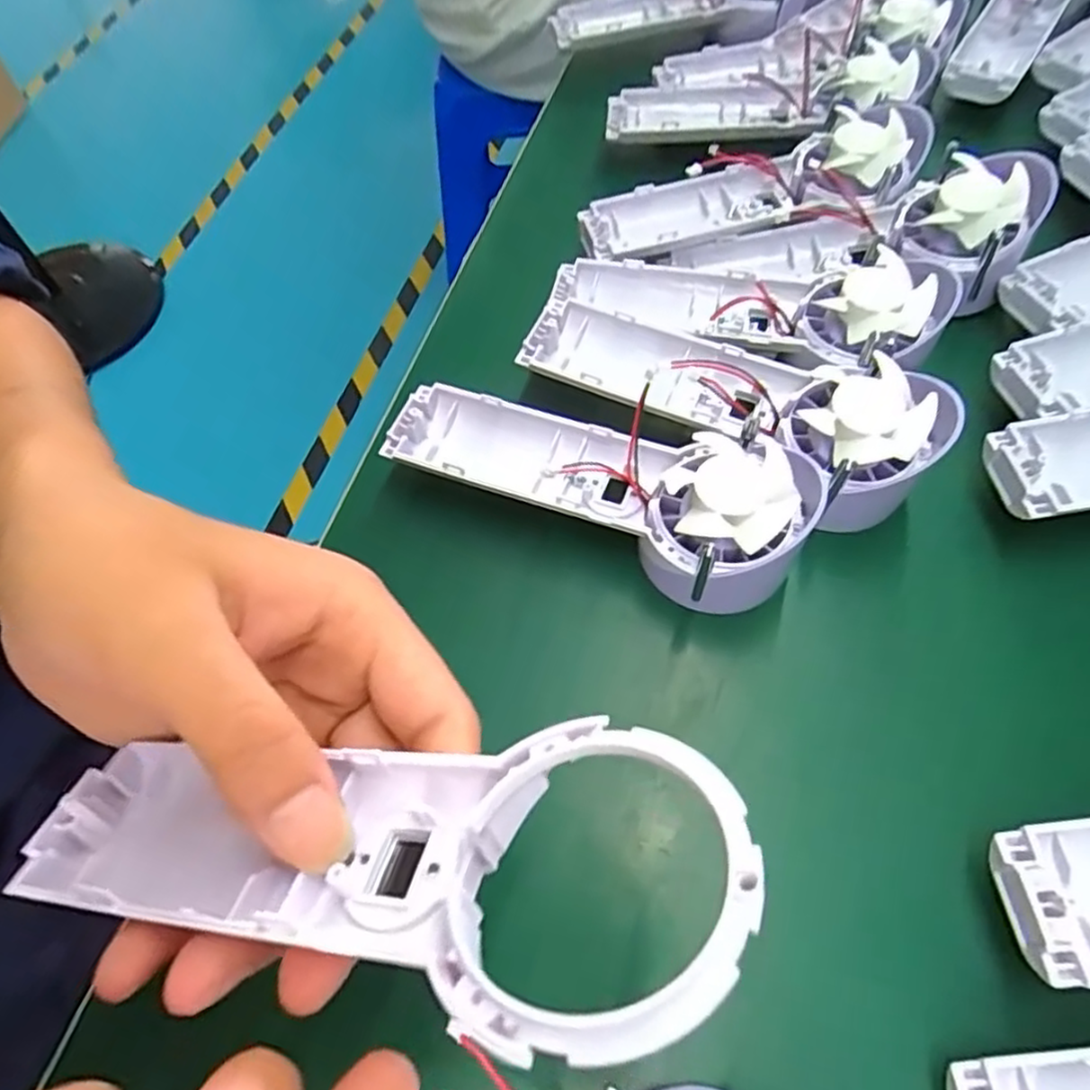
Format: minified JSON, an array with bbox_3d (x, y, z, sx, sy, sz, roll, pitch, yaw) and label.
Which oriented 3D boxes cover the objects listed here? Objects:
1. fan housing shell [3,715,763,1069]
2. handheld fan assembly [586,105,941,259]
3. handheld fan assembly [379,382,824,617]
[{"bbox_3d":[-0.044,0.063,0.152,0.171,0.024,0.055,-3,59,21],"label":"fan housing shell"},{"bbox_3d":[0.107,-0.189,0.373,0.177,0.036,0.066,-15,61,-4],"label":"handheld fan assembly"},{"bbox_3d":[0.020,-0.032,0.295,0.174,0.043,0.064,22,65,15],"label":"handheld fan assembly"}]

